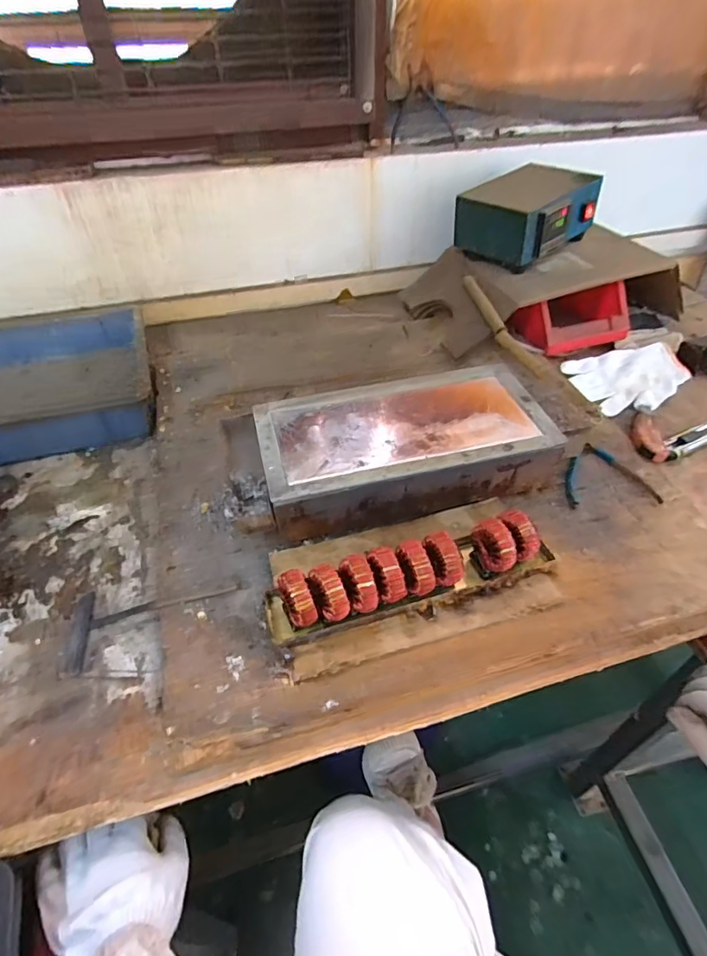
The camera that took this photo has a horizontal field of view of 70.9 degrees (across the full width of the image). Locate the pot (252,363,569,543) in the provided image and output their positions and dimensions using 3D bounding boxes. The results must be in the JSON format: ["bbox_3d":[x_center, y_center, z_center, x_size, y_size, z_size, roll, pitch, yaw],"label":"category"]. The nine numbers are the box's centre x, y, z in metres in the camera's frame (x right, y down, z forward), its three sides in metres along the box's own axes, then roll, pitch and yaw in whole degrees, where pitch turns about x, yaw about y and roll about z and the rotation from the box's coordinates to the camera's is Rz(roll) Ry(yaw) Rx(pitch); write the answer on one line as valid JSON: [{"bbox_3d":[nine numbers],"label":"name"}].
[{"bbox_3d":[0.062,-0.037,0.615,0.347,0.090,0.175,-12,47,-10],"label":"pot"}]

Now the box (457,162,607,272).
[{"bbox_3d":[0.301,-0.455,0.864,0.201,0.103,0.157,-31,55,-25],"label":"box"}]

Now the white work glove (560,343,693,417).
[{"bbox_3d":[0.456,-0.162,0.806,0.195,0.030,0.119,-10,45,-9],"label":"white work glove"}]

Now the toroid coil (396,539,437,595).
[{"bbox_3d":[0.059,0.094,0.497,0.031,0.055,0.053,-12,46,-11],"label":"toroid coil"}]

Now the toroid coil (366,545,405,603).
[{"bbox_3d":[0.030,0.100,0.491,0.029,0.053,0.053,-10,45,-10],"label":"toroid coil"}]

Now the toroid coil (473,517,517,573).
[{"bbox_3d":[0.145,0.076,0.515,0.026,0.059,0.055,-16,47,-15],"label":"toroid coil"}]

